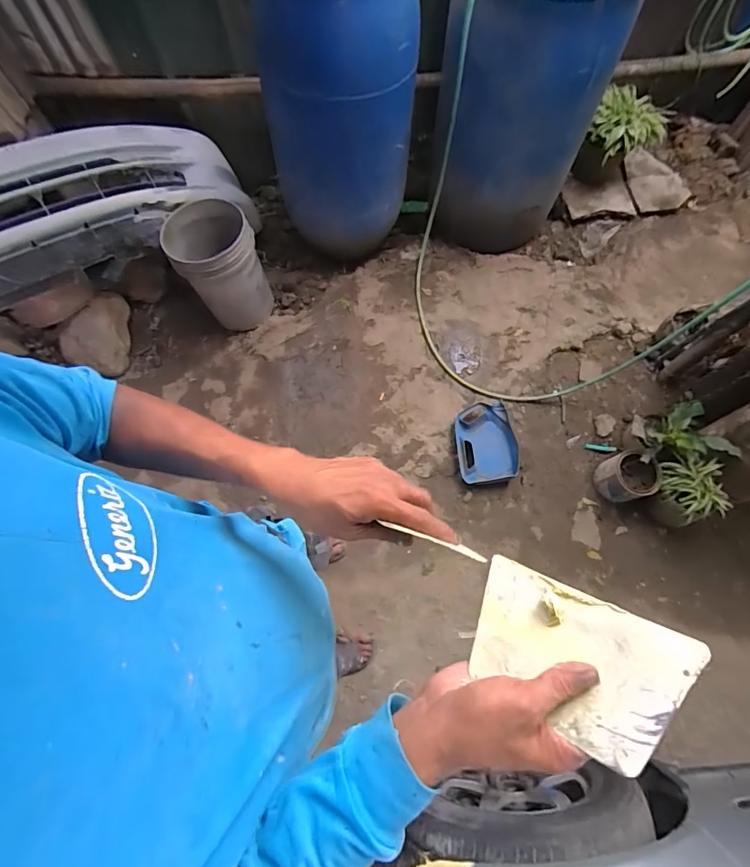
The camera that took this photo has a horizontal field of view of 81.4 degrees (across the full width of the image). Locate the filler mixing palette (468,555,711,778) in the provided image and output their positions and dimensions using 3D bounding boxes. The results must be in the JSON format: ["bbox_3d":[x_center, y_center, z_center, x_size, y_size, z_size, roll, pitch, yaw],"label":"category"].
[{"bbox_3d":[0.139,0.160,0.315,0.141,0.005,0.094,18,68,36],"label":"filler mixing palette"}]

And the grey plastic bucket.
[{"bbox_3d":[-0.583,-0.624,1.650,0.291,0.390,0.346,-29,73,-11],"label":"grey plastic bucket"}]

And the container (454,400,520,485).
[{"bbox_3d":[0.406,0.034,1.591,0.214,0.055,0.303,-4,70,-2],"label":"container"}]

